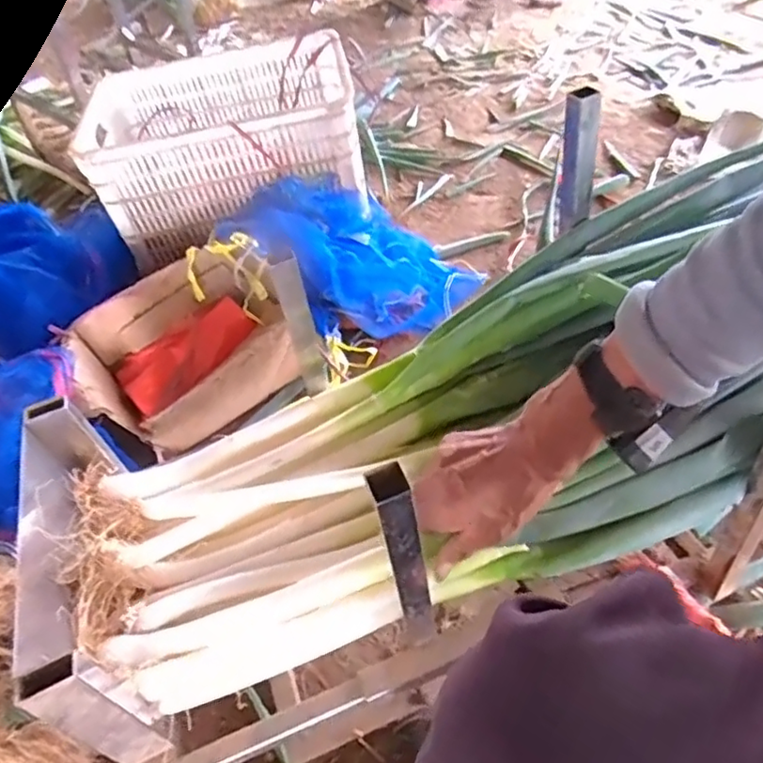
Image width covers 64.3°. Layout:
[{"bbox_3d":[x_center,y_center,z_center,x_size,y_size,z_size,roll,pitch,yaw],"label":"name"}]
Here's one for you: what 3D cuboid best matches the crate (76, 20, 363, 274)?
[{"bbox_3d":[-0.335,-0.526,1.335,0.558,0.239,0.433,-10,48,1],"label":"crate"}]

